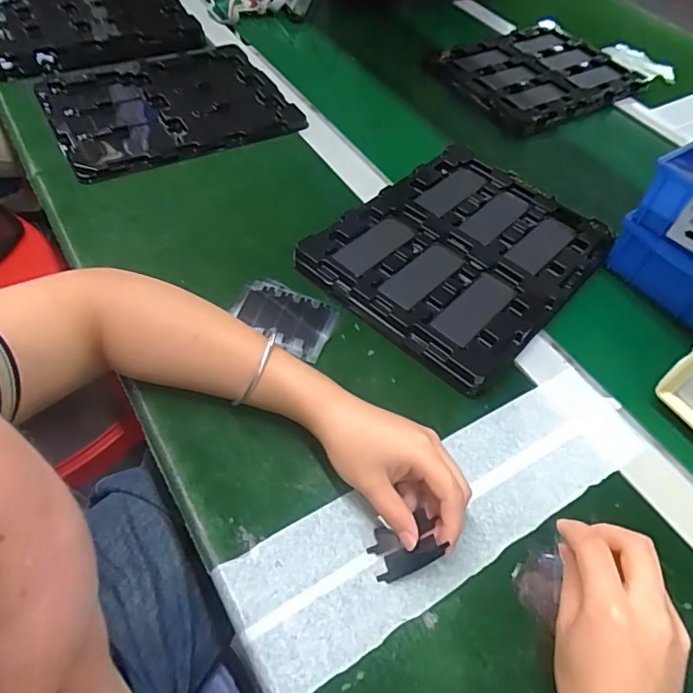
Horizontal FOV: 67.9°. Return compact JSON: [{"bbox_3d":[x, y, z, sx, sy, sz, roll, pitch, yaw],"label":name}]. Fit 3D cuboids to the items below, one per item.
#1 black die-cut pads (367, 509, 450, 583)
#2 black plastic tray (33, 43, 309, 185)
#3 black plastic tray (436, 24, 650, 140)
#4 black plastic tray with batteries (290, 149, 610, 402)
[{"bbox_3d":[0.039,0.135,0.348,0.047,0.007,0.034,-28,61,8],"label":"black die-cut pads"},{"bbox_3d":[-0.226,-0.312,0.661,0.282,0.027,0.227,-27,60,-20],"label":"black plastic tray"},{"bbox_3d":[0.289,-0.422,0.783,0.269,0.024,0.222,-27,60,-21],"label":"black plastic tray"},{"bbox_3d":[0.117,-0.100,0.524,0.221,0.027,0.270,39,61,22],"label":"black plastic tray with batteries"}]

